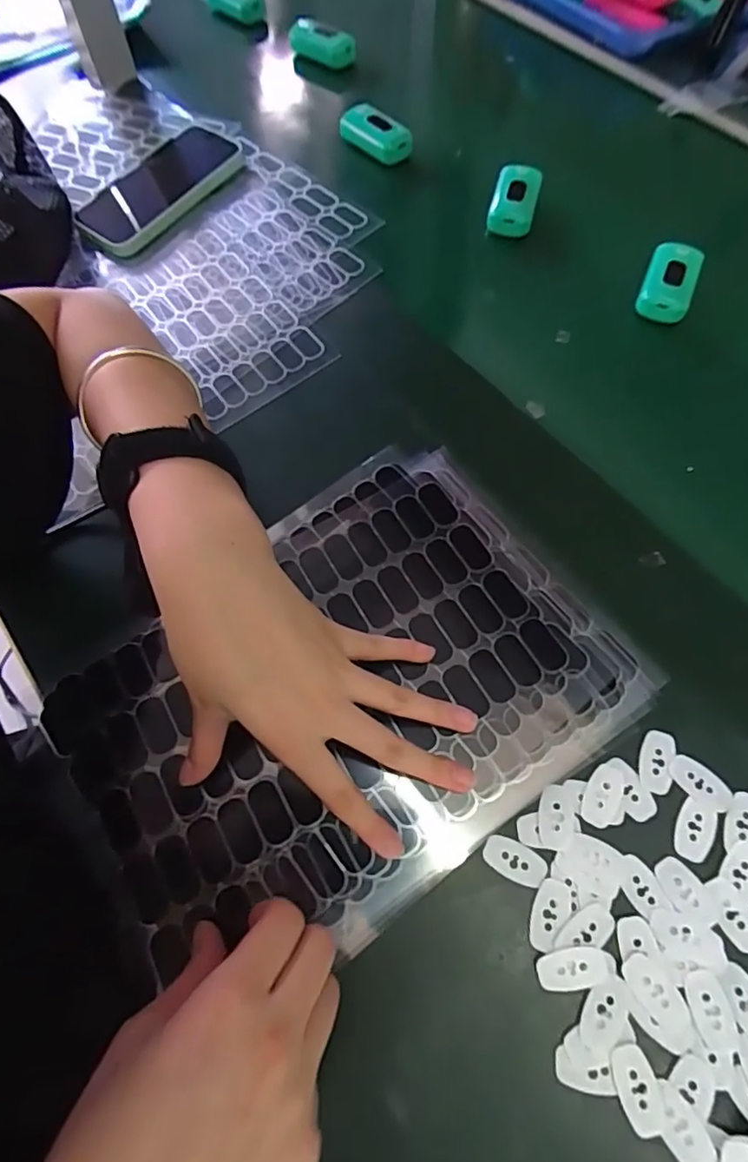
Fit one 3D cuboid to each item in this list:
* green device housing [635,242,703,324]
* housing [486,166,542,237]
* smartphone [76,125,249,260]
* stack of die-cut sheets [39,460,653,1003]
[{"bbox_3d":[0.225,-0.228,0.436,0.037,0.026,0.054,21,67,8],"label":"green device housing"},{"bbox_3d":[0.119,-0.322,0.485,0.037,0.025,0.062,14,66,5],"label":"housing"},{"bbox_3d":[-0.187,-0.342,0.497,0.150,0.018,0.098,-44,65,-11],"label":"smartphone"},{"bbox_3d":[-0.015,0.058,0.309,0.280,0.018,0.204,-33,70,-15],"label":"stack of die-cut sheets"}]

